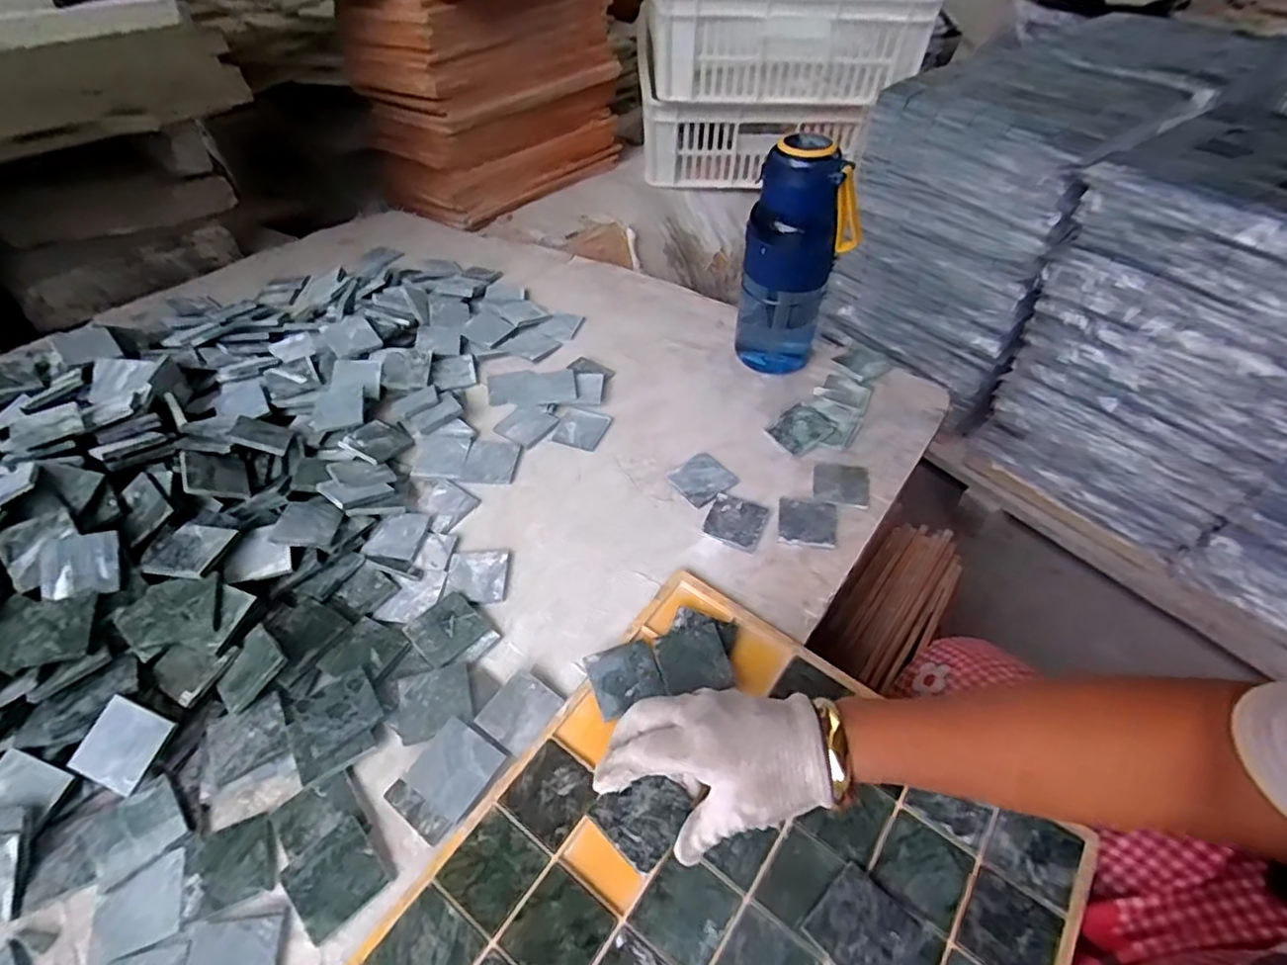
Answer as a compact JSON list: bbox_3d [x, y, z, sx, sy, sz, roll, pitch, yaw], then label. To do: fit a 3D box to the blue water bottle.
[{"bbox_3d":[0.151,-0.217,0.633,0.100,0.223,0.083,7,50,8],"label":"blue water bottle"}]

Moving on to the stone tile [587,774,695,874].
[{"bbox_3d":[0.000,0.194,0.376,0.046,0.010,0.049,33,58,26],"label":"stone tile"}]

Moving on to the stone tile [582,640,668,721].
[{"bbox_3d":[-0.014,0.139,0.453,0.046,0.004,0.046,-18,59,-14],"label":"stone tile"}]

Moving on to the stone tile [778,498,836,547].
[{"bbox_3d":[0.143,0.034,0.553,0.049,0.008,0.050,7,50,8],"label":"stone tile"}]

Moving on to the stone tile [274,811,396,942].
[{"bbox_3d":[-0.186,0.235,0.381,0.051,0.008,0.049,-36,57,-25],"label":"stone tile"}]

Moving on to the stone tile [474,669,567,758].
[{"bbox_3d":[-0.086,0.161,0.446,0.041,0.011,0.049,28,56,23],"label":"stone tile"}]

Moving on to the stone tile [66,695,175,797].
[{"bbox_3d":[-0.347,0.174,0.422,0.045,0.005,0.050,25,73,-1],"label":"stone tile"}]

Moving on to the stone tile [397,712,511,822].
[{"bbox_3d":[-0.125,0.187,0.418,0.049,0.005,0.049,24,55,21],"label":"stone tile"}]

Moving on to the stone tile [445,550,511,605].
[{"bbox_3d":[-0.138,0.077,0.527,0.051,0.005,0.051,-2,50,1],"label":"stone tile"}]

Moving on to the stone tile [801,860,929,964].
[{"bbox_3d":[0.126,0.252,0.360,0.052,0.008,0.049,-36,57,-25],"label":"stone tile"}]

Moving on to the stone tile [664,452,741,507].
[{"bbox_3d":[0.054,-0.004,0.591,0.050,0.008,0.051,-32,56,-23],"label":"stone tile"}]

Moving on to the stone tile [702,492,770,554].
[{"bbox_3d":[0.082,0.033,0.556,0.048,0.009,0.051,19,53,17],"label":"stone tile"}]

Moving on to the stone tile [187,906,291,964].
[{"bbox_3d":[-0.230,0.270,0.356,0.052,0.004,0.049,-9,50,-5],"label":"stone tile"}]

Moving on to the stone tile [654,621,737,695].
[{"bbox_3d":[0.036,0.126,0.458,0.048,0.004,0.048,-9,52,-11],"label":"stone tile"}]

